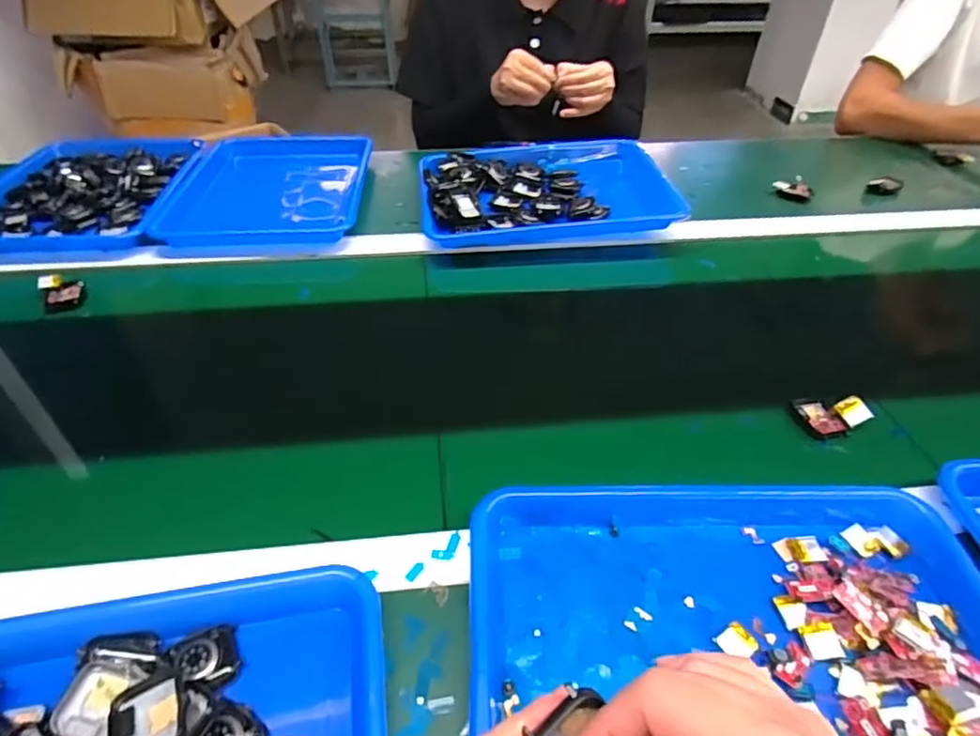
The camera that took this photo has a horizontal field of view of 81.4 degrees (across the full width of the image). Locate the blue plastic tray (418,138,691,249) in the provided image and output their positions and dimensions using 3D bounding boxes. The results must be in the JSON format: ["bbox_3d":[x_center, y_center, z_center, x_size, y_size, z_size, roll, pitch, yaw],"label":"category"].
[{"bbox_3d":[0.078,-0.257,0.816,0.351,0.043,0.238,-4,44,-5],"label":"blue plastic tray"}]

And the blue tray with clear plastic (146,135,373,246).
[{"bbox_3d":[-0.308,-0.264,0.826,0.251,0.033,0.325,-3,44,-4],"label":"blue tray with clear plastic"}]

